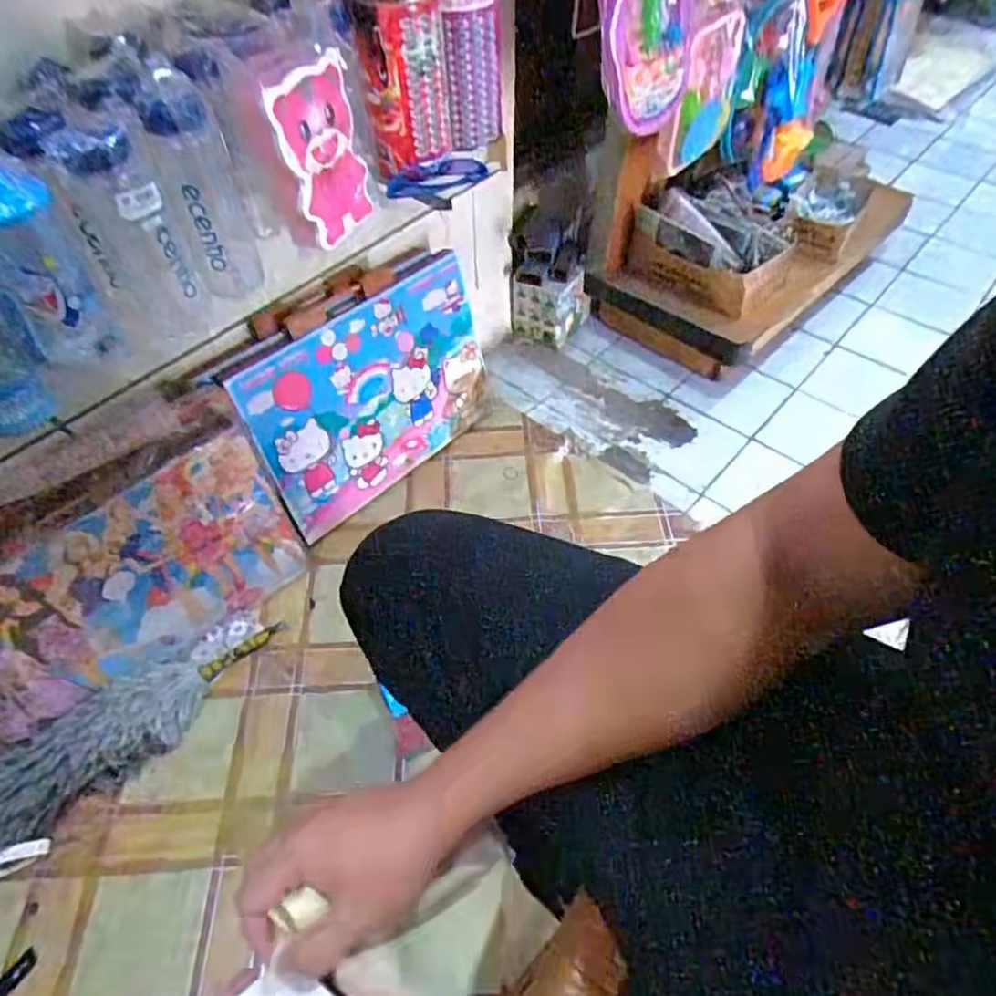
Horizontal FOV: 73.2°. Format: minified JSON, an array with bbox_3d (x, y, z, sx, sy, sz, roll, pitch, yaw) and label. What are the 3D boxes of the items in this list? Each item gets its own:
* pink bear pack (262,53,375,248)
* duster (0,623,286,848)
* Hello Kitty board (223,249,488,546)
[{"bbox_3d":[-0.189,-0.393,0.760,0.016,0.167,0.129,17,56,29],"label":"pink bear pack"},{"bbox_3d":[-0.558,0.344,0.972,0.501,0.080,0.113,-31,58,-22],"label":"duster"},{"bbox_3d":[-0.212,-0.183,1.204,0.025,0.337,0.486,25,51,38],"label":"Hello Kitty board"}]

